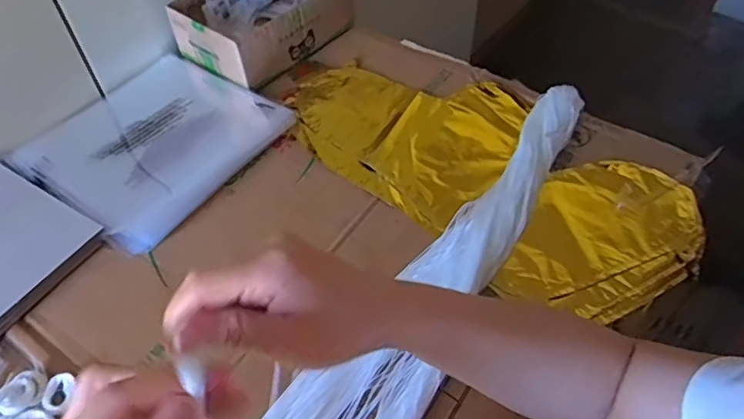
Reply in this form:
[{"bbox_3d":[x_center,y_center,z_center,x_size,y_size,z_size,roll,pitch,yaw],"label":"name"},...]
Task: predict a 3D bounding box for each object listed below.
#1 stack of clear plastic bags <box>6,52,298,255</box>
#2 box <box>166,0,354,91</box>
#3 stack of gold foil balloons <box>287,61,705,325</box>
[{"bbox_3d":[-0.229,-0.078,0.601,0.210,0.015,0.219,30,58,24],"label":"stack of clear plastic bags"},{"bbox_3d":[-0.129,-0.235,0.697,0.149,0.065,0.186,30,58,24],"label":"box"},{"bbox_3d":[0.104,-0.045,0.577,0.426,0.039,0.220,31,59,24],"label":"stack of gold foil balloons"}]

